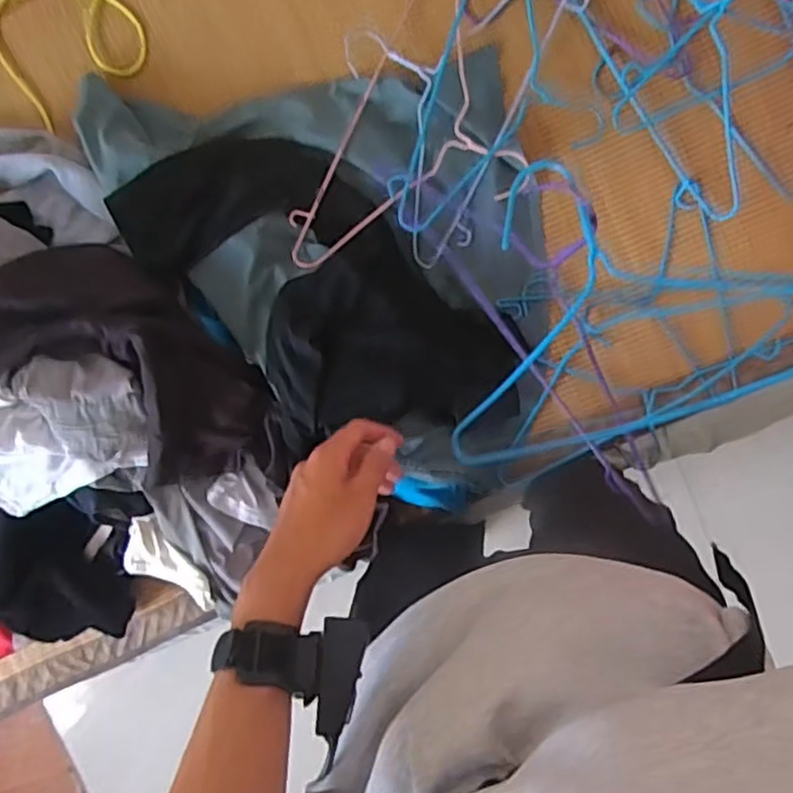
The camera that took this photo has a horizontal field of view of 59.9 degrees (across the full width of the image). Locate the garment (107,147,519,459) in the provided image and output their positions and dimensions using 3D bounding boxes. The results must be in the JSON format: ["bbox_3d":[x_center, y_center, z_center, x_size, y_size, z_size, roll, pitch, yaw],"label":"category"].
[{"bbox_3d":[-0.086,-0.127,0.873,0.296,0.113,0.523,-39,92,10],"label":"garment"}]

